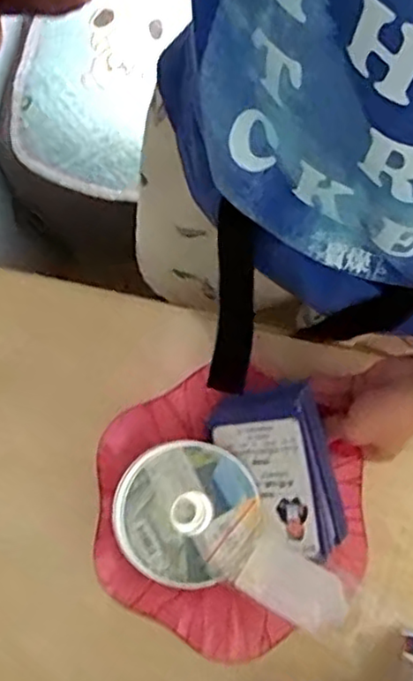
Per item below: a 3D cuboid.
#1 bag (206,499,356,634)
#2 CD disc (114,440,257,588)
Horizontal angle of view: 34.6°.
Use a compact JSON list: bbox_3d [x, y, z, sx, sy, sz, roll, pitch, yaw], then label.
[{"bbox_3d":[0.063,0.192,0.549,0.111,0.010,0.061,28,78,21],"label":"bag"},{"bbox_3d":[-0.016,0.146,0.564,0.118,0.007,0.119,1,81,-9],"label":"CD disc"}]

